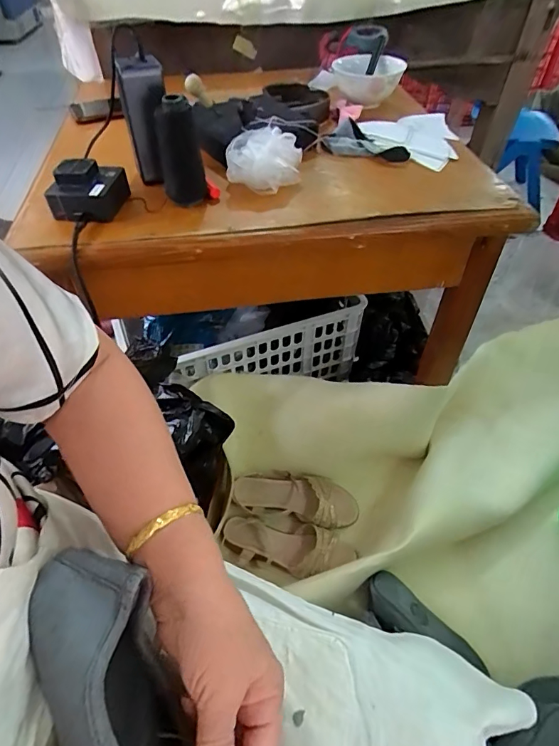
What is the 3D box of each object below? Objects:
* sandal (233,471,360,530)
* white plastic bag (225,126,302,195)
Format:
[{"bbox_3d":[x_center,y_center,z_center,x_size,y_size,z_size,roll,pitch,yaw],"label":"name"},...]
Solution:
[{"bbox_3d":[0.032,0.244,0.853,0.240,0.052,0.092,8,49,8],"label":"sandal"},{"bbox_3d":[-0.022,-0.268,0.554,0.094,0.049,0.078,4,48,4],"label":"white plastic bag"}]

